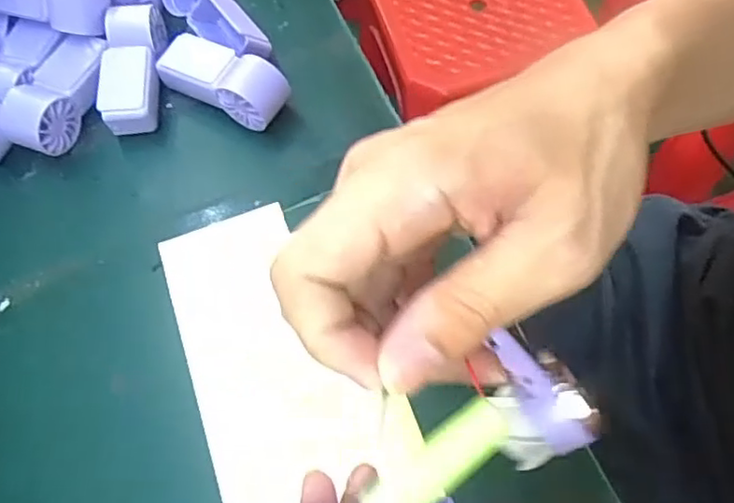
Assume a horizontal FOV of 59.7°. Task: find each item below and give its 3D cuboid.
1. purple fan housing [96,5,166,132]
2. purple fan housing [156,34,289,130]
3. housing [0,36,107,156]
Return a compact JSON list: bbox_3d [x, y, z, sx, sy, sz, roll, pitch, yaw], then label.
[{"bbox_3d":[-0.160,-0.123,0.436,0.037,0.036,0.089,-3,64,2],"label":"purple fan housing"},{"bbox_3d":[-0.097,-0.115,0.433,0.095,0.045,0.033,30,69,16],"label":"purple fan housing"},{"bbox_3d":[-0.206,-0.104,0.430,0.037,0.034,0.085,17,66,11],"label":"housing"}]

